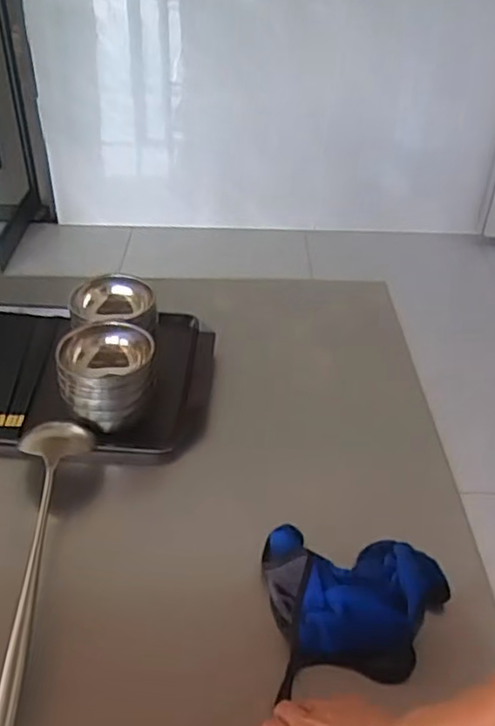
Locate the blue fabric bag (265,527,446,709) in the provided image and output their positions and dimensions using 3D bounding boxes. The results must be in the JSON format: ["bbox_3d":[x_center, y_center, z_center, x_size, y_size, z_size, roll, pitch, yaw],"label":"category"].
[{"bbox_3d":[0.111,0.225,0.658,0.180,0.046,0.163,-2,38,-6],"label":"blue fabric bag"}]

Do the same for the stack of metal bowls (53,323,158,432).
[{"bbox_3d":[-0.173,0.022,0.825,0.112,0.099,0.110,-3,38,-7],"label":"stack of metal bowls"}]

